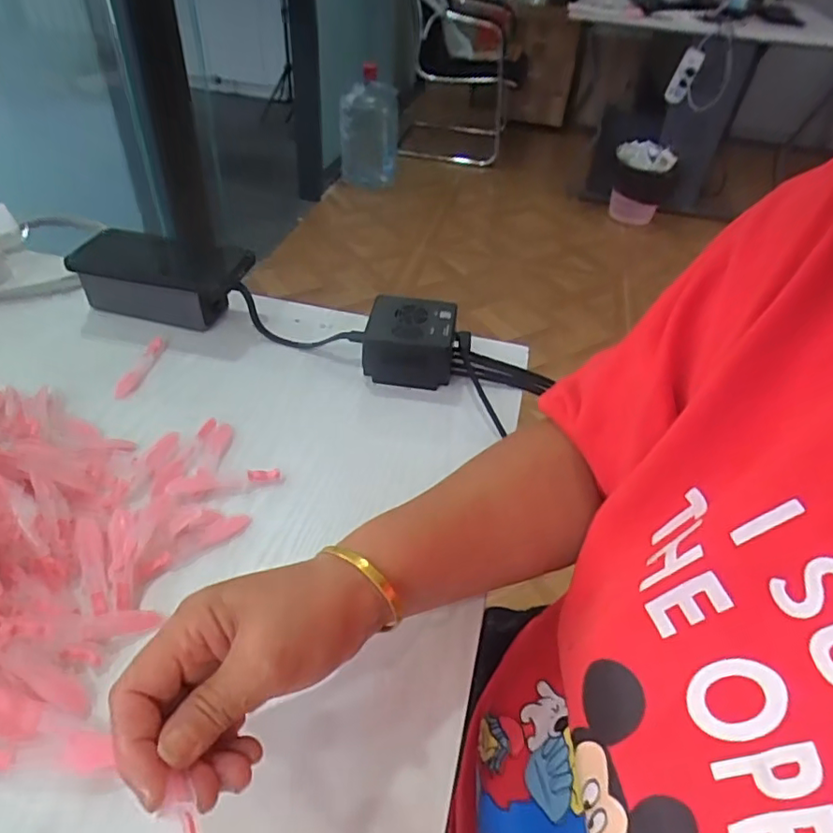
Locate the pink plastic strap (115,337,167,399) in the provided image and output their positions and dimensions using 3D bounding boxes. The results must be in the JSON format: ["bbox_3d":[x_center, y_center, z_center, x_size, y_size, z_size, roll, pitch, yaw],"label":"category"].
[{"bbox_3d":[-0.240,-0.045,0.510,0.017,0.009,0.078,6,43,2],"label":"pink plastic strap"}]

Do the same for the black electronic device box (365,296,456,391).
[{"bbox_3d":[-0.005,-0.067,0.524,0.080,0.051,0.081,7,43,4],"label":"black electronic device box"}]

